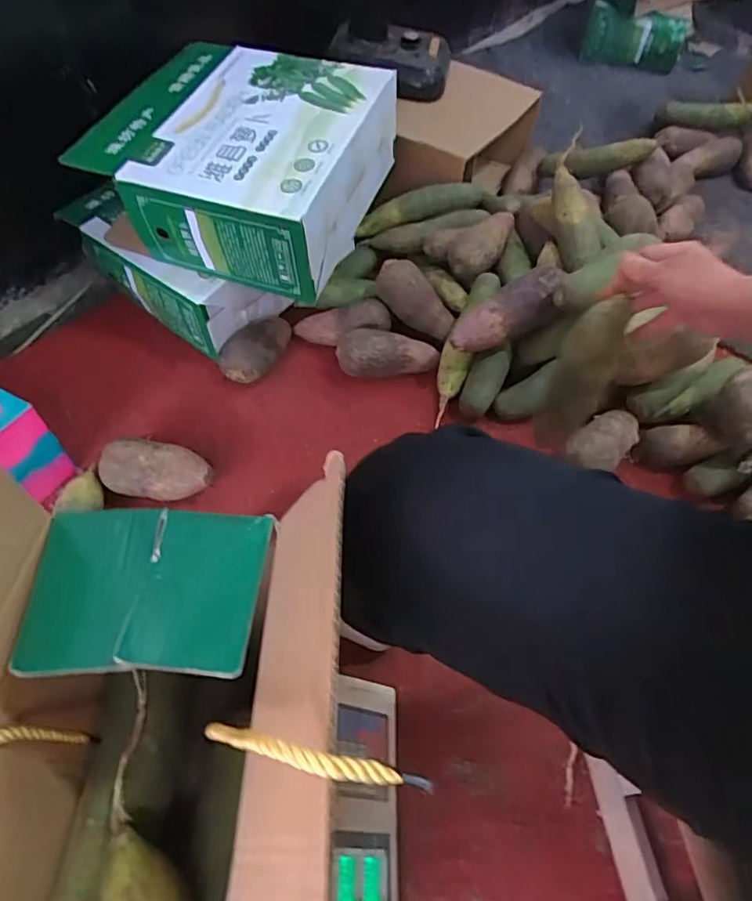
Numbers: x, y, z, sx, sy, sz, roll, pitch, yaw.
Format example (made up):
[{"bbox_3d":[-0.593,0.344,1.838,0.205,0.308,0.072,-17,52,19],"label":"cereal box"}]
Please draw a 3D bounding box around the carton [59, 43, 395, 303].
[{"bbox_3d":[-0.189,-0.429,0.822,0.344,0.160,0.355,18,56,11],"label":"carton"}]

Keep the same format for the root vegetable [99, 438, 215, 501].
[{"bbox_3d":[-0.285,0.029,0.729,0.136,0.074,0.068,3,55,0],"label":"root vegetable"}]

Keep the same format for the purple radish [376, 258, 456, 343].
[{"bbox_3d":[0.064,-0.241,0.890,0.150,0.055,0.063,42,58,-15],"label":"purple radish"}]

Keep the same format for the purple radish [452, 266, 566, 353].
[{"bbox_3d":[0.192,-0.204,0.802,0.183,0.057,0.071,-31,58,8],"label":"purple radish"}]

